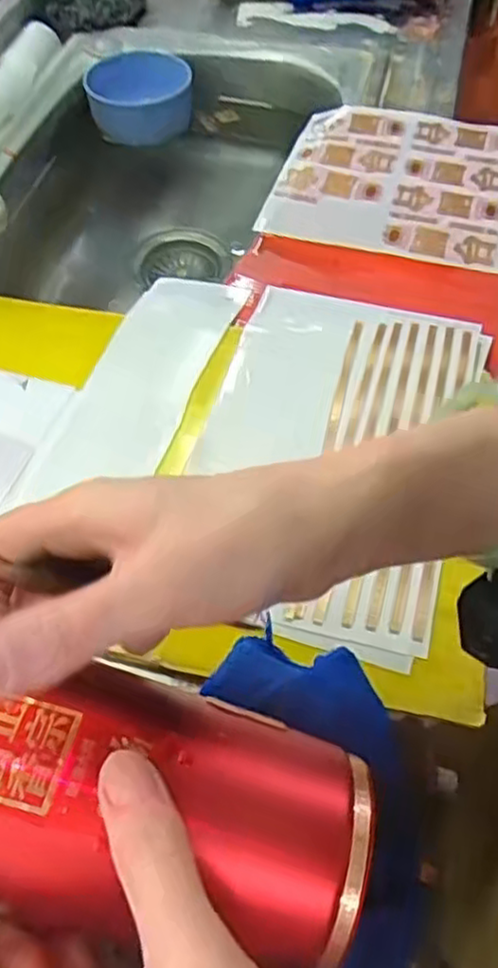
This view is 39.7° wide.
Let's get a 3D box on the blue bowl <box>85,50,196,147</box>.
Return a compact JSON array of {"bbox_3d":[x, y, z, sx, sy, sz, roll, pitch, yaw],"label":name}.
[{"bbox_3d":[-0.115,-0.417,0.737,0.105,0.053,0.108,1,57,-1],"label":"blue bowl"}]

